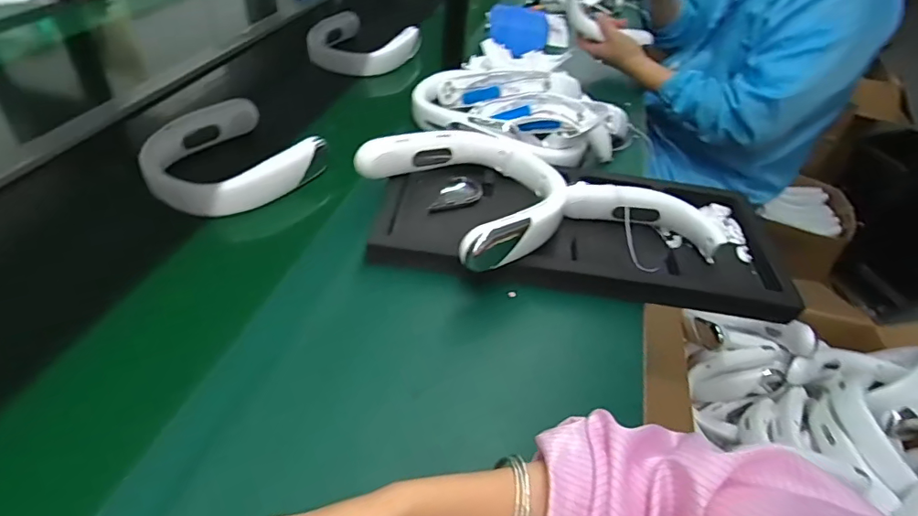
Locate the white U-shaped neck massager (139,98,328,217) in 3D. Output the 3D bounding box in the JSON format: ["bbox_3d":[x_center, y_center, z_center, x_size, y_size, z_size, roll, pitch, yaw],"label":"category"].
[{"bbox_3d":[-0.308,-0.144,0.696,0.204,0.057,0.212,35,48,29],"label":"white U-shaped neck massager"}]

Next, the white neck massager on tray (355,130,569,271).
[{"bbox_3d":[0.018,-0.082,0.612,0.181,0.056,0.231,-25,50,-31],"label":"white neck massager on tray"}]

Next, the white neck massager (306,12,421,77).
[{"bbox_3d":[-0.201,-0.431,1.043,0.211,0.052,0.180,21,43,16],"label":"white neck massager"}]

